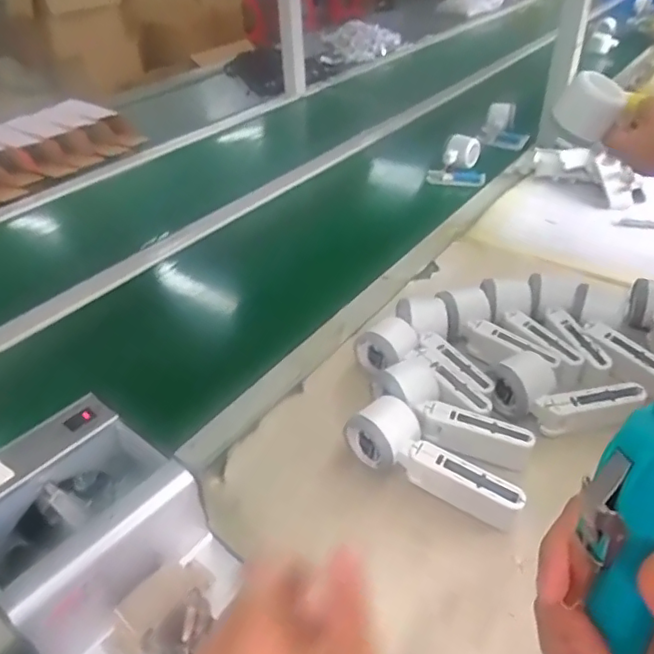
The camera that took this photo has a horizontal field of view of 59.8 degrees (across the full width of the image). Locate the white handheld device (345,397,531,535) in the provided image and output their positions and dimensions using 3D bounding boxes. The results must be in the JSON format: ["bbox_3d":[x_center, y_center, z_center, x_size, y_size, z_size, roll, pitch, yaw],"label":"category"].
[{"bbox_3d":[0.093,0.119,0.508,0.163,0.063,0.049,28,47,32],"label":"white handheld device"}]

